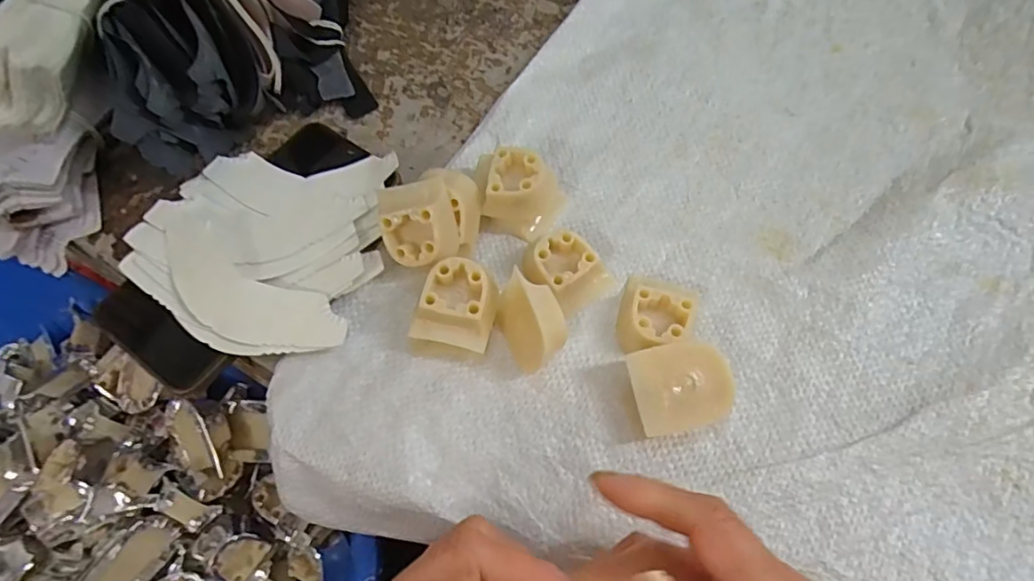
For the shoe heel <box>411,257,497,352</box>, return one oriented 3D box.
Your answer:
[{"bbox_3d":[-0.028,0.010,0.271,0.035,0.031,0.040,17,67,10],"label":"shoe heel"}]

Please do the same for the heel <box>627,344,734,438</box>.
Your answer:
[{"bbox_3d":[0.077,0.047,0.258,0.046,0.022,0.037,-10,65,-3],"label":"heel"}]

